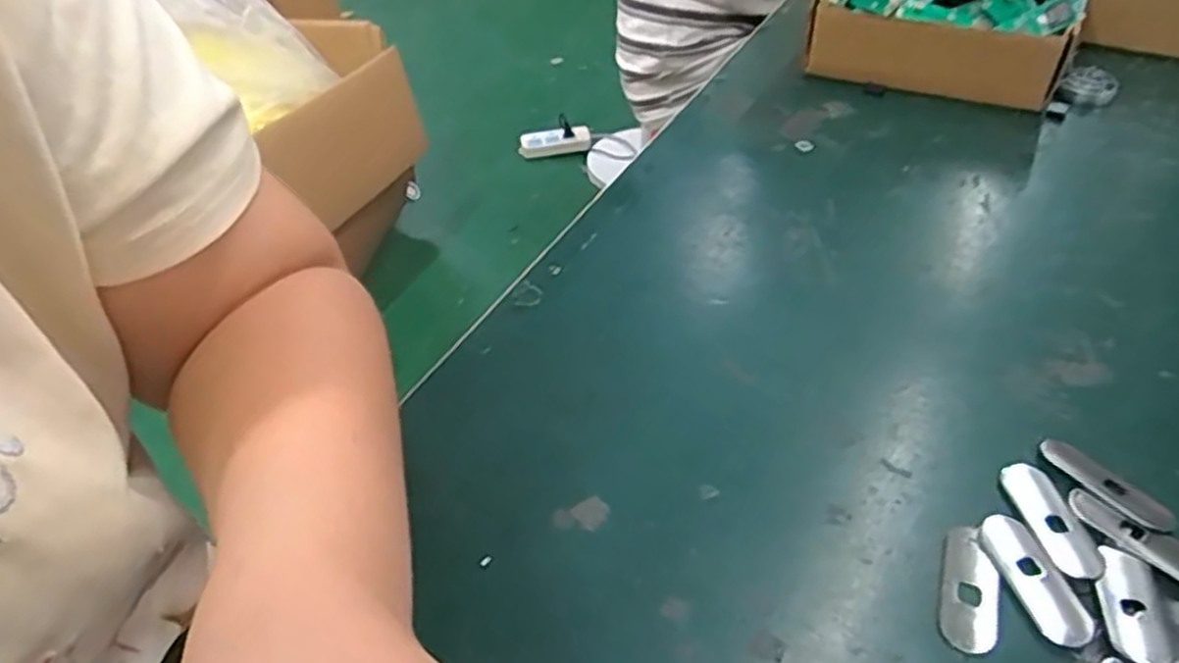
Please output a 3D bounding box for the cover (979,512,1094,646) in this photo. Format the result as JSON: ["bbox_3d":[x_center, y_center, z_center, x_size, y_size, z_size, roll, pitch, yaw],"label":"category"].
[{"bbox_3d":[0.158,0.087,0.278,0.018,0.004,0.050,-11,44,-7],"label":"cover"}]

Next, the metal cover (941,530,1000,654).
[{"bbox_3d":[0.136,0.091,0.278,0.018,0.004,0.049,12,46,16],"label":"metal cover"}]

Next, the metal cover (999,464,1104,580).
[{"bbox_3d":[0.173,0.069,0.294,0.019,0.004,0.050,-6,43,-2],"label":"metal cover"}]

